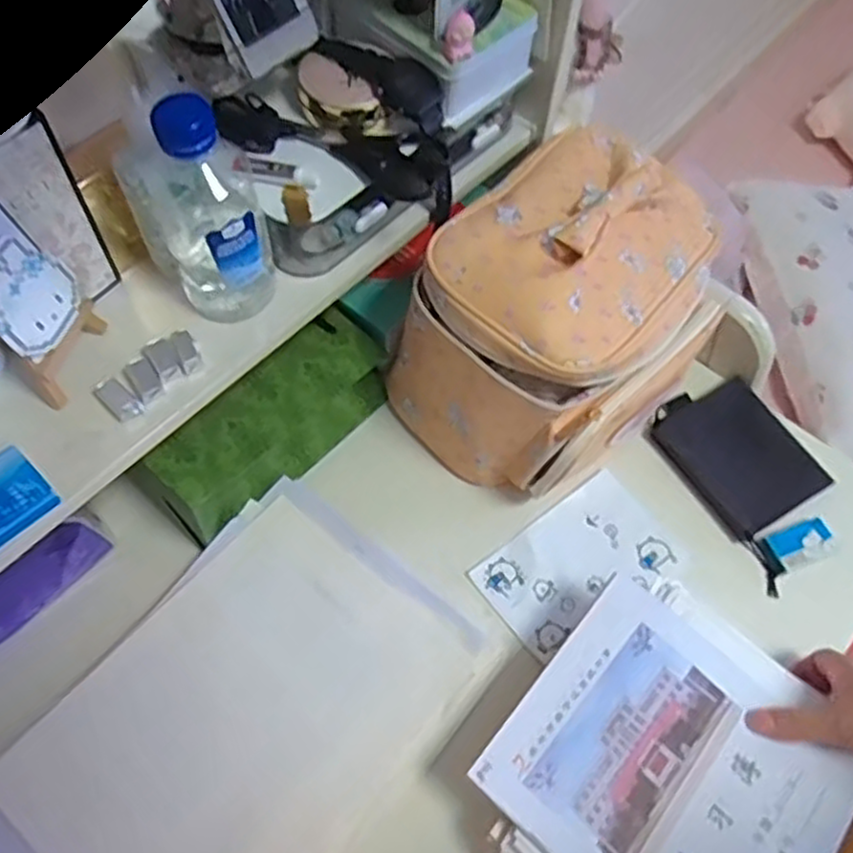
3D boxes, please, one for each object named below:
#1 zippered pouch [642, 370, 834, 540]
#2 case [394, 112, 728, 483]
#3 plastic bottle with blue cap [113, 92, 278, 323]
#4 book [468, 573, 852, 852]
[{"bbox_3d":[0.262,0.022,0.639,0.107,0.014,0.127,-28,65,-17],"label":"zippered pouch"},{"bbox_3d":[0.113,-0.087,0.586,0.186,0.188,0.246,37,66,17],"label":"case"},{"bbox_3d":[-0.142,-0.134,0.464,0.077,0.150,0.071,-22,64,-14],"label":"plastic bottle with blue cap"},{"bbox_3d":[0.151,0.210,0.457,0.186,0.013,0.169,37,66,17],"label":"book"}]

